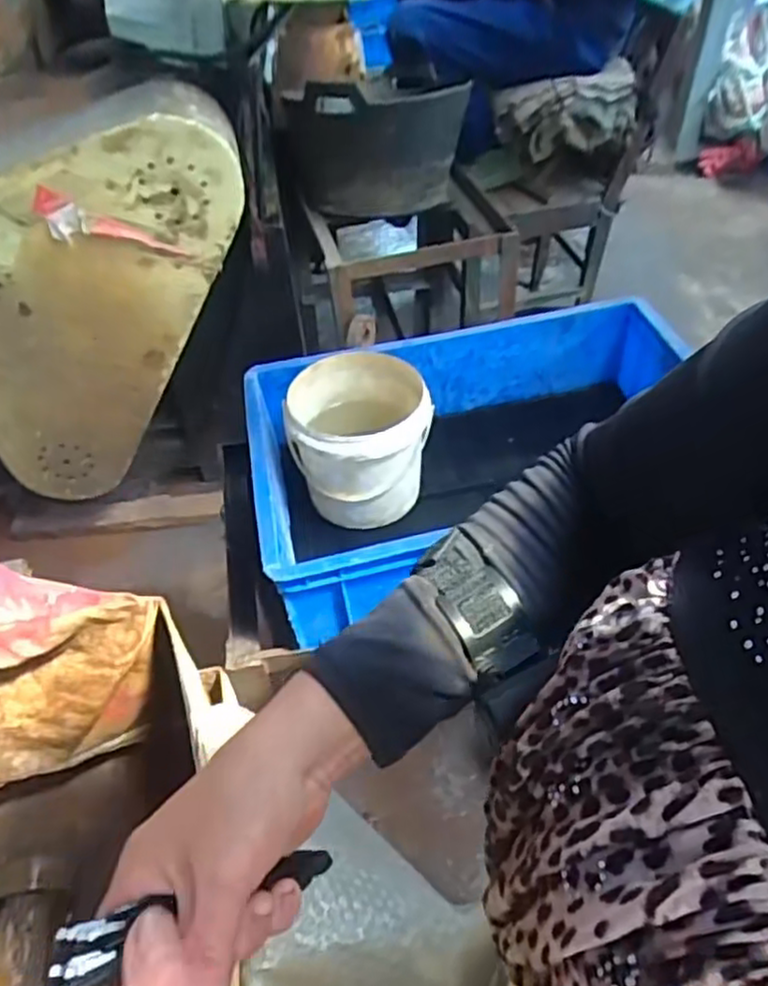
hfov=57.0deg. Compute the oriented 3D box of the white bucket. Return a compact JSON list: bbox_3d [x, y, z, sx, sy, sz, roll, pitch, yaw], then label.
[{"bbox_3d":[-0.028,-0.058,0.835,0.159,0.151,0.149,-9,47,-5],"label":"white bucket"}]

